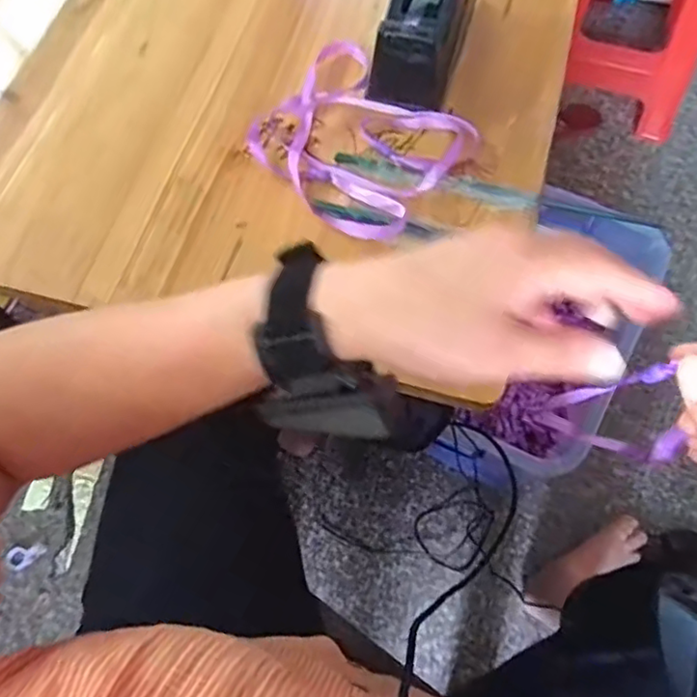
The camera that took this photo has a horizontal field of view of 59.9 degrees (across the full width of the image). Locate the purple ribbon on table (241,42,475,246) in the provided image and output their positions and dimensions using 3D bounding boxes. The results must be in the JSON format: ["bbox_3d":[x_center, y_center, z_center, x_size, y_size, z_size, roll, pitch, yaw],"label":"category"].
[{"bbox_3d":[0.007,-0.162,0.460,0.135,0.018,0.177,-37,68,-14],"label":"purple ribbon on table"}]

